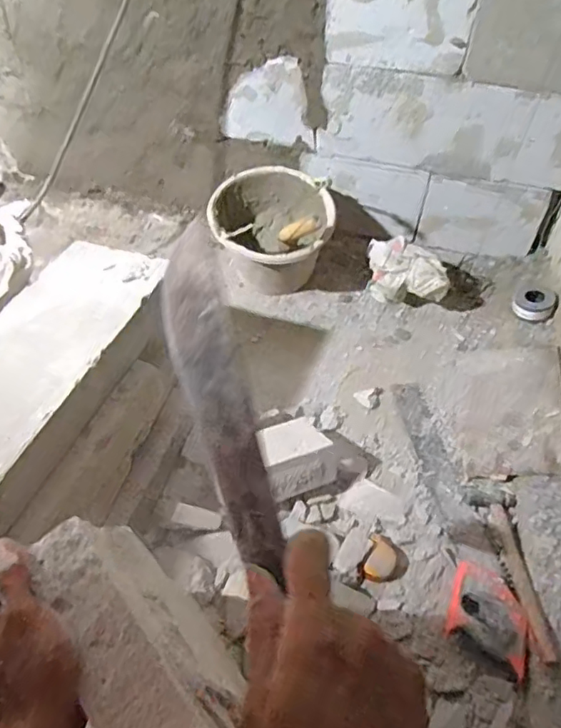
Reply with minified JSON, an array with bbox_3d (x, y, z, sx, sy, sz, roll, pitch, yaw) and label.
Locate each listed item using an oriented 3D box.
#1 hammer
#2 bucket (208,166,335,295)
[{"bbox_3d":[0.383,0.317,0.917,0.077,0.045,0.306,-4,49,-7],"label":"hammer"},{"bbox_3d":[-0.024,-0.282,1.322,0.260,0.239,0.260,2,48,-2],"label":"bucket"}]

